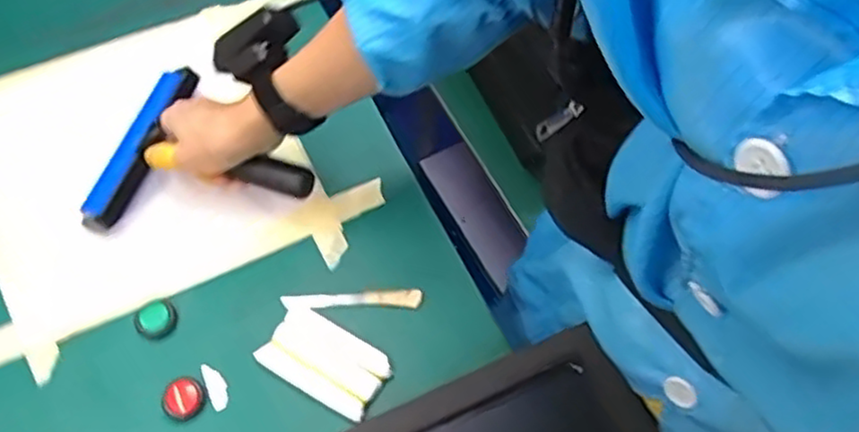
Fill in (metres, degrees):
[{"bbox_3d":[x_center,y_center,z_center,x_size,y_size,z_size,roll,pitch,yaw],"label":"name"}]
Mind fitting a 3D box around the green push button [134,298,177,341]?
[{"bbox_3d":[-0.219,0.081,0.565,0.030,0.011,0.033,0,62,0],"label":"green push button"}]

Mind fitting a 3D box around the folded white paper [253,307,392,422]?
[{"bbox_3d":[-0.082,0.113,0.563,0.095,0.005,0.056,27,65,13],"label":"folded white paper"}]

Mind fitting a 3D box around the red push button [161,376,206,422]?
[{"bbox_3d":[-0.190,0.142,0.547,0.031,0.008,0.032,0,62,0],"label":"red push button"}]

